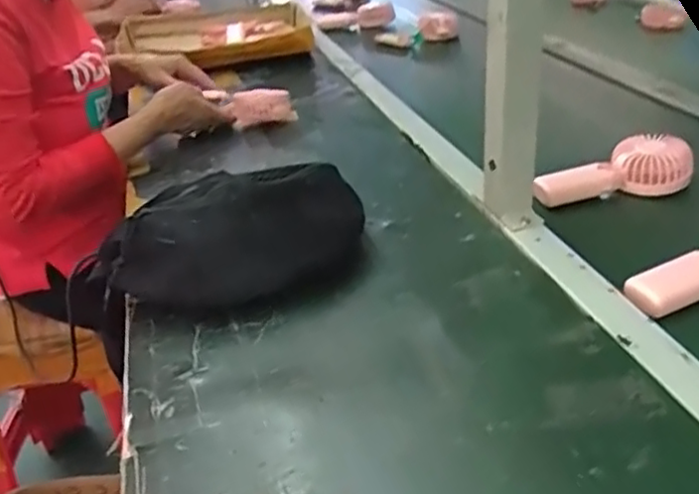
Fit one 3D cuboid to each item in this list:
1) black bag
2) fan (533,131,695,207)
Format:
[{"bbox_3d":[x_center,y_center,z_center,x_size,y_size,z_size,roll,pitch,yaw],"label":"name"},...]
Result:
[{"bbox_3d":[-0.104,-0.008,0.656,0.250,0.104,0.097,-23,35,-25],"label":"black bag"},{"bbox_3d":[0.303,-0.088,0.775,0.181,0.045,0.075,-16,32,-16],"label":"fan"}]

